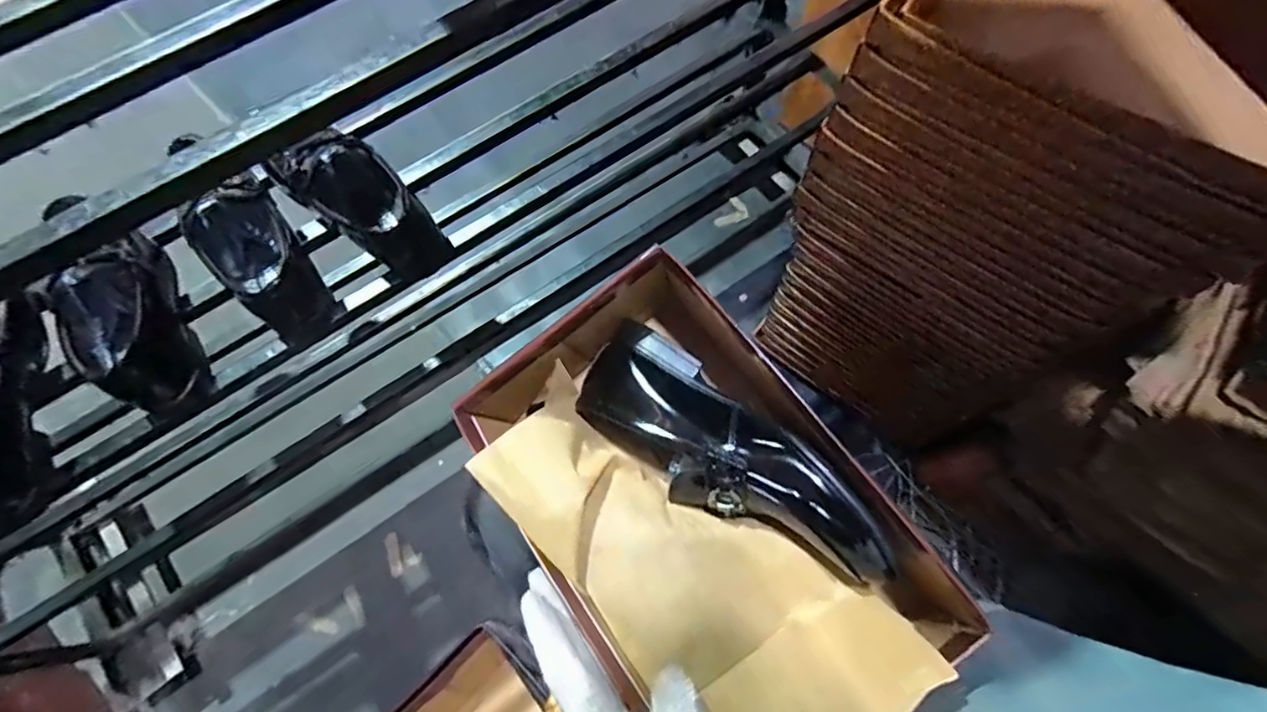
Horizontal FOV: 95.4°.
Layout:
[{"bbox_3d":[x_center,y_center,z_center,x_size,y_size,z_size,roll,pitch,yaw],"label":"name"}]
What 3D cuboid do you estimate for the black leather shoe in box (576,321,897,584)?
[{"bbox_3d":[0.067,0.076,0.432,0.251,0.074,0.084,33,74,25],"label":"black leather shoe in box"}]

